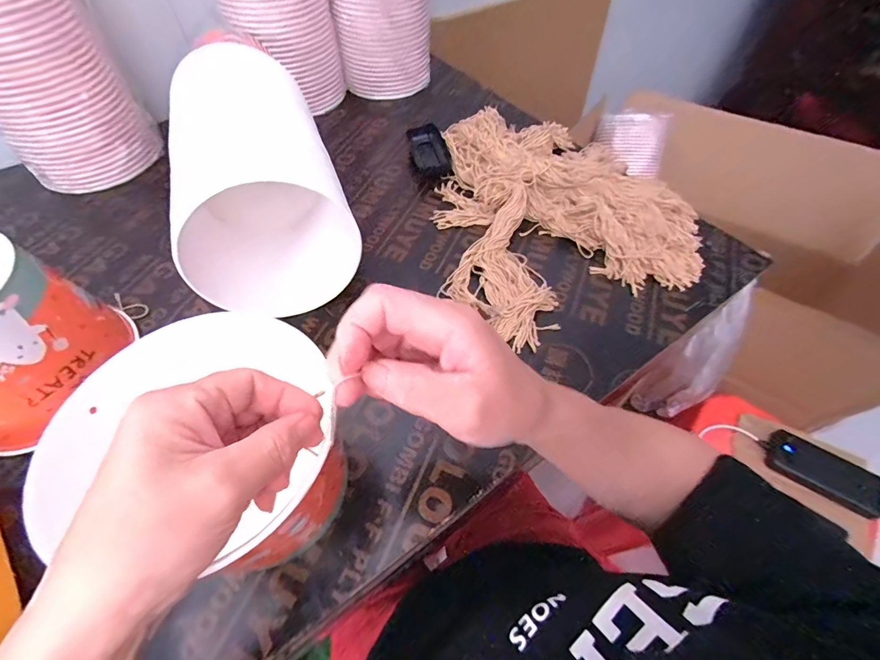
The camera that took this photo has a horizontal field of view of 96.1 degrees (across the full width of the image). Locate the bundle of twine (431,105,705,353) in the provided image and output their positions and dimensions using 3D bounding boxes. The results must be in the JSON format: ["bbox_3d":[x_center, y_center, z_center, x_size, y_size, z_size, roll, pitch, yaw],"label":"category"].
[{"bbox_3d":[0.128,-0.174,0.522,0.330,0.056,0.369,-20,58,-12],"label":"bundle of twine"}]

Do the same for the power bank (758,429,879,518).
[{"bbox_3d":[0.639,0.234,0.662,0.168,0.029,0.067,30,62,19],"label":"power bank"}]

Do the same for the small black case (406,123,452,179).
[{"bbox_3d":[-0.016,-0.275,0.610,0.050,0.027,0.099,-14,57,-8],"label":"small black case"}]

